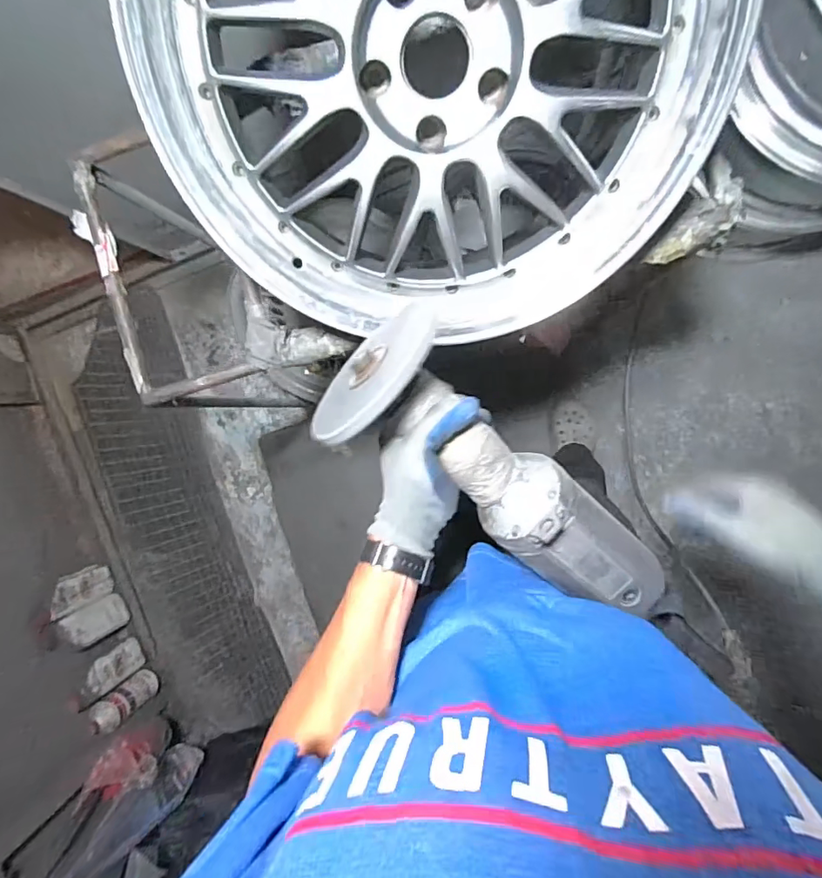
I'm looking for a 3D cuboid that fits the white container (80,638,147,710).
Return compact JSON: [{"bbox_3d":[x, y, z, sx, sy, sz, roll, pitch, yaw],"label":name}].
[{"bbox_3d":[-0.809,0.624,1.408,0.035,0.217,0.092,-17,91,10],"label":"white container"}]

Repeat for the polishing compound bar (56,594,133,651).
[{"bbox_3d":[-0.867,0.502,1.431,0.045,0.175,0.101,-27,89,10],"label":"polishing compound bar"}]

